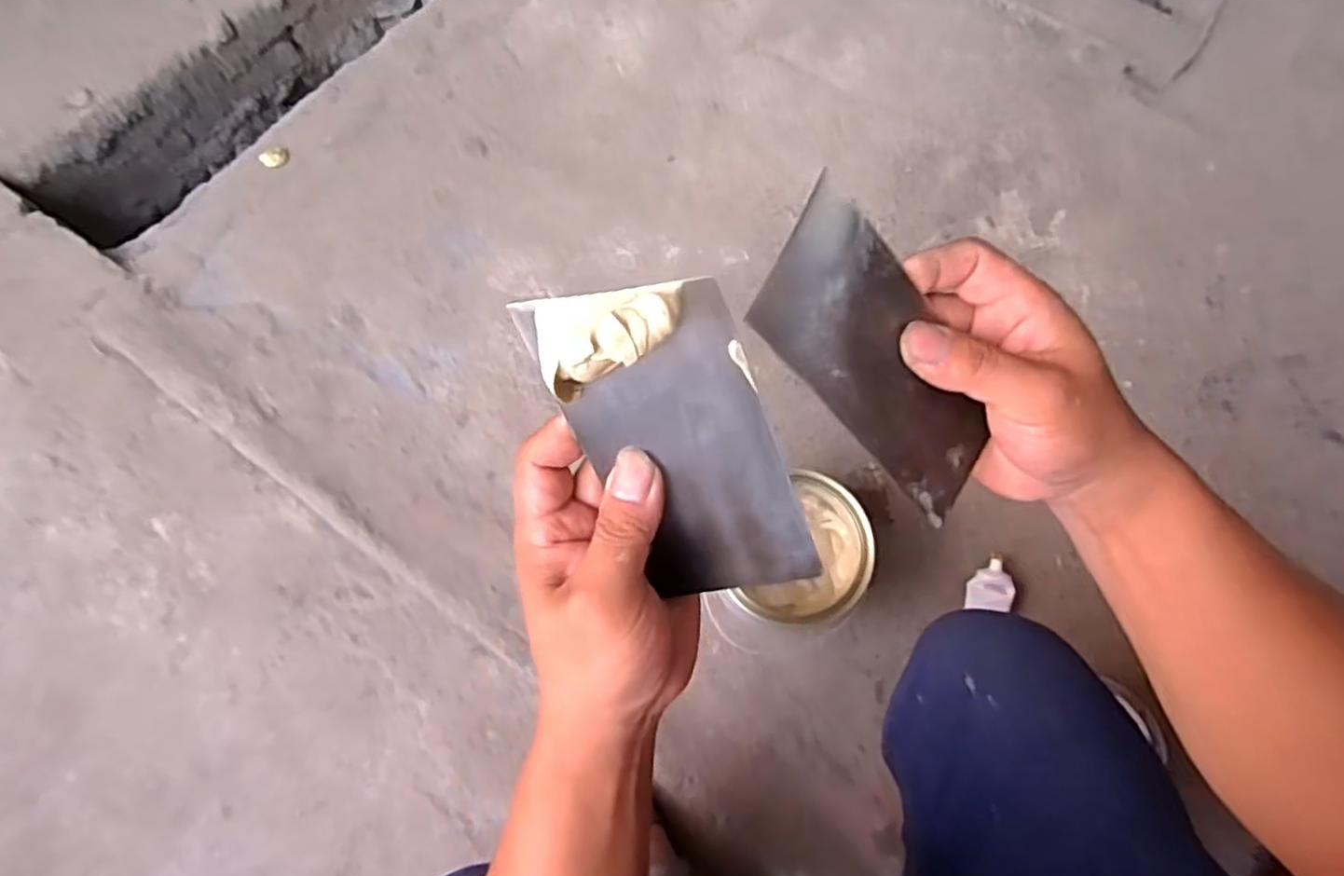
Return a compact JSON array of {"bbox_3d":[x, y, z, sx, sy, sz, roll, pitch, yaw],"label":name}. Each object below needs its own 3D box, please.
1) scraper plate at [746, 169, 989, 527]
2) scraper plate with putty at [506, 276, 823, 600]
[{"bbox_3d":[0.087,-0.032,0.292,0.129,0.004,0.073,43,69,-20],"label":"scraper plate"},{"bbox_3d":[0.002,0.009,0.260,0.071,0.135,0.020,-12,29,22],"label":"scraper plate with putty"}]

